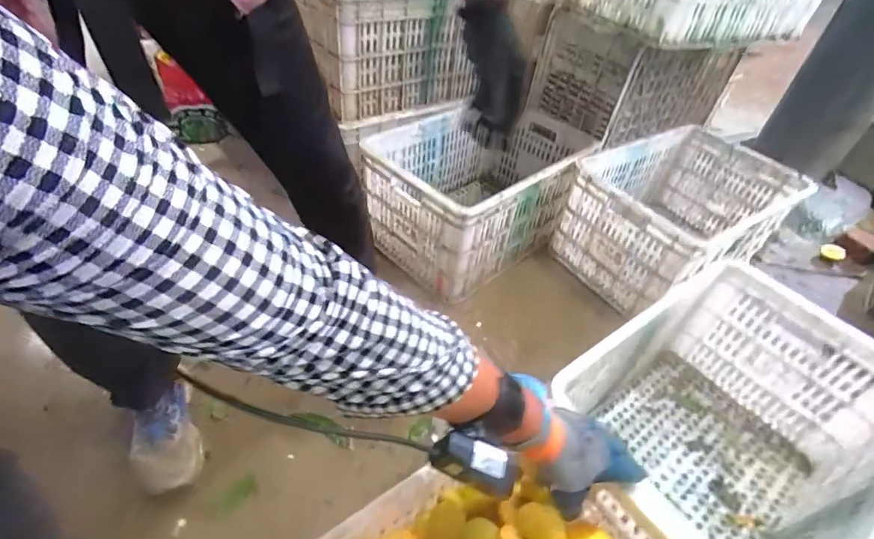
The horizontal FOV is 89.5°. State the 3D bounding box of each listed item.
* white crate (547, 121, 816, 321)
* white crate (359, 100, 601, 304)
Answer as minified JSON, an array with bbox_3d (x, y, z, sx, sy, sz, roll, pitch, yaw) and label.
[{"bbox_3d":[0.596,-0.134,1.109,0.497,0.261,0.363,-20,49,-24],"label":"white crate"},{"bbox_3d":[0.108,-0.210,1.148,0.371,0.308,0.516,35,51,28],"label":"white crate"}]

